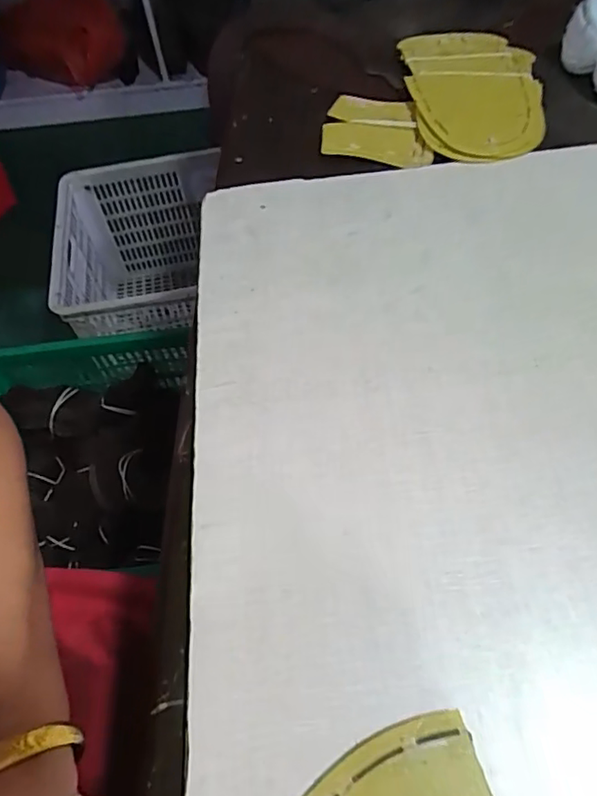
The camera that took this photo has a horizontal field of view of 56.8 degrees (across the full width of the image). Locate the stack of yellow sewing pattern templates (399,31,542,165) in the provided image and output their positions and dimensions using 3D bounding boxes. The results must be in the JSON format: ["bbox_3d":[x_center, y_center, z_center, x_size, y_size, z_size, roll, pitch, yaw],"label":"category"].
[{"bbox_3d":[0.145,-0.247,0.441,0.107,0.010,0.173,-4,56,2],"label":"stack of yellow sewing pattern templates"}]

